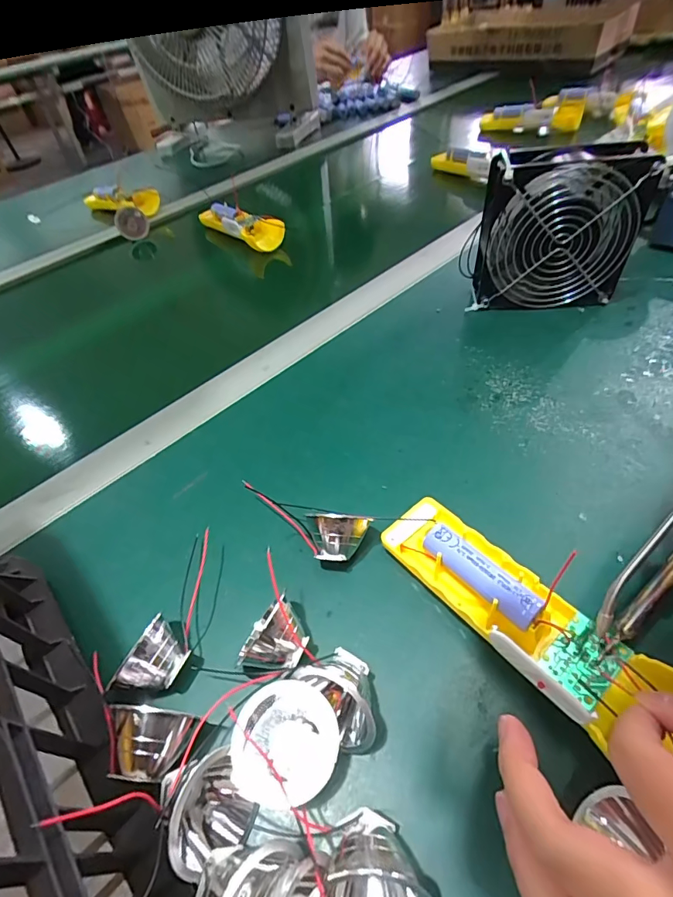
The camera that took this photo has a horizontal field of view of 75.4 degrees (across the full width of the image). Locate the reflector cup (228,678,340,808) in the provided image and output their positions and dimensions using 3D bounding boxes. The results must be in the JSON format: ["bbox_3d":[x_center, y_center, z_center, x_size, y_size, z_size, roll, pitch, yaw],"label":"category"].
[{"bbox_3d":[-0.021,0.135,0.200,0.045,0.026,0.045,-3,50,4],"label":"reflector cup"}]

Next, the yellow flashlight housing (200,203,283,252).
[{"bbox_3d":[-0.132,-0.306,0.591,0.044,0.030,0.174,-37,56,-22],"label":"yellow flashlight housing"}]

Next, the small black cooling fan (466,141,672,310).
[{"bbox_3d":[0.192,-0.189,0.382,0.123,0.128,0.046,3,51,9],"label":"small black cooling fan"}]

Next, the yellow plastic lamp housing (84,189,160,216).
[{"bbox_3d":[-0.346,-0.398,0.694,0.167,0.027,0.037,22,56,23],"label":"yellow plastic lamp housing"}]

